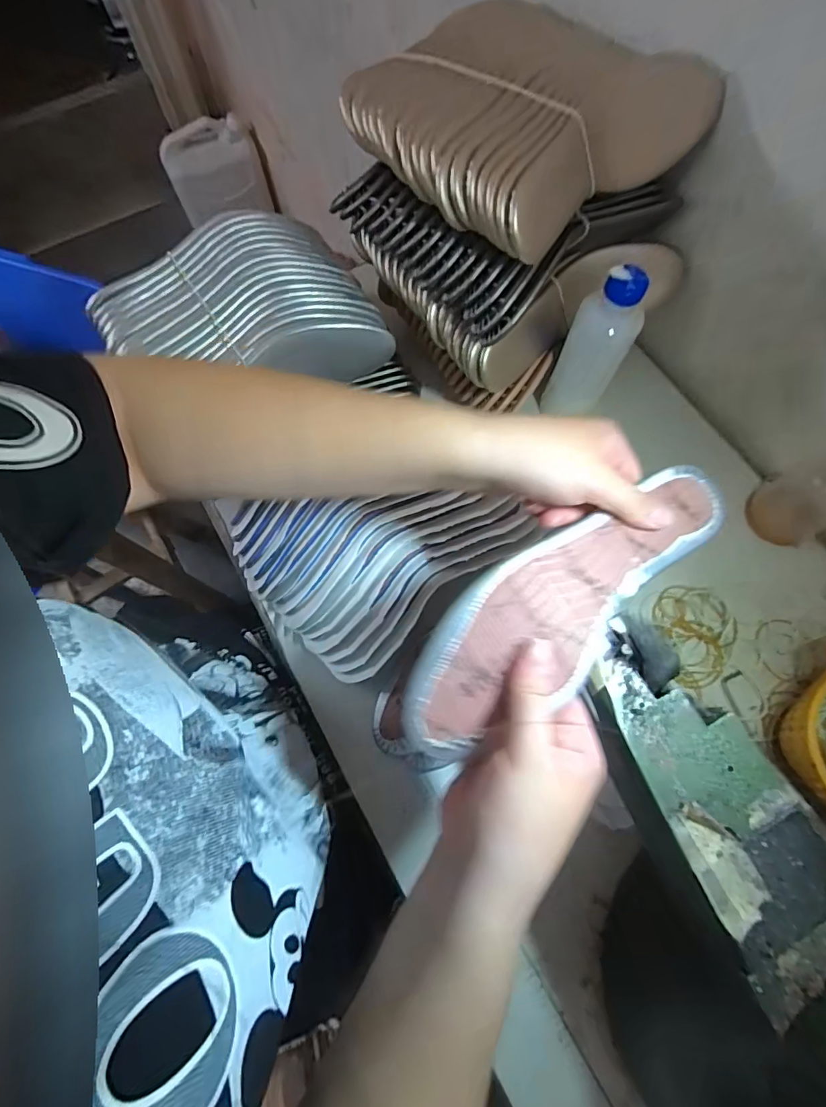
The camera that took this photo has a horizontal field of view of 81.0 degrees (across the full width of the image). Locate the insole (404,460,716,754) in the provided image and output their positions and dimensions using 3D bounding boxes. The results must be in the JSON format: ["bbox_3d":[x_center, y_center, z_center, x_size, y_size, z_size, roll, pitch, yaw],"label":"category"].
[{"bbox_3d":[0.094,0.026,0.283,0.235,0.023,0.076,-35,74,-12],"label":"insole"}]

